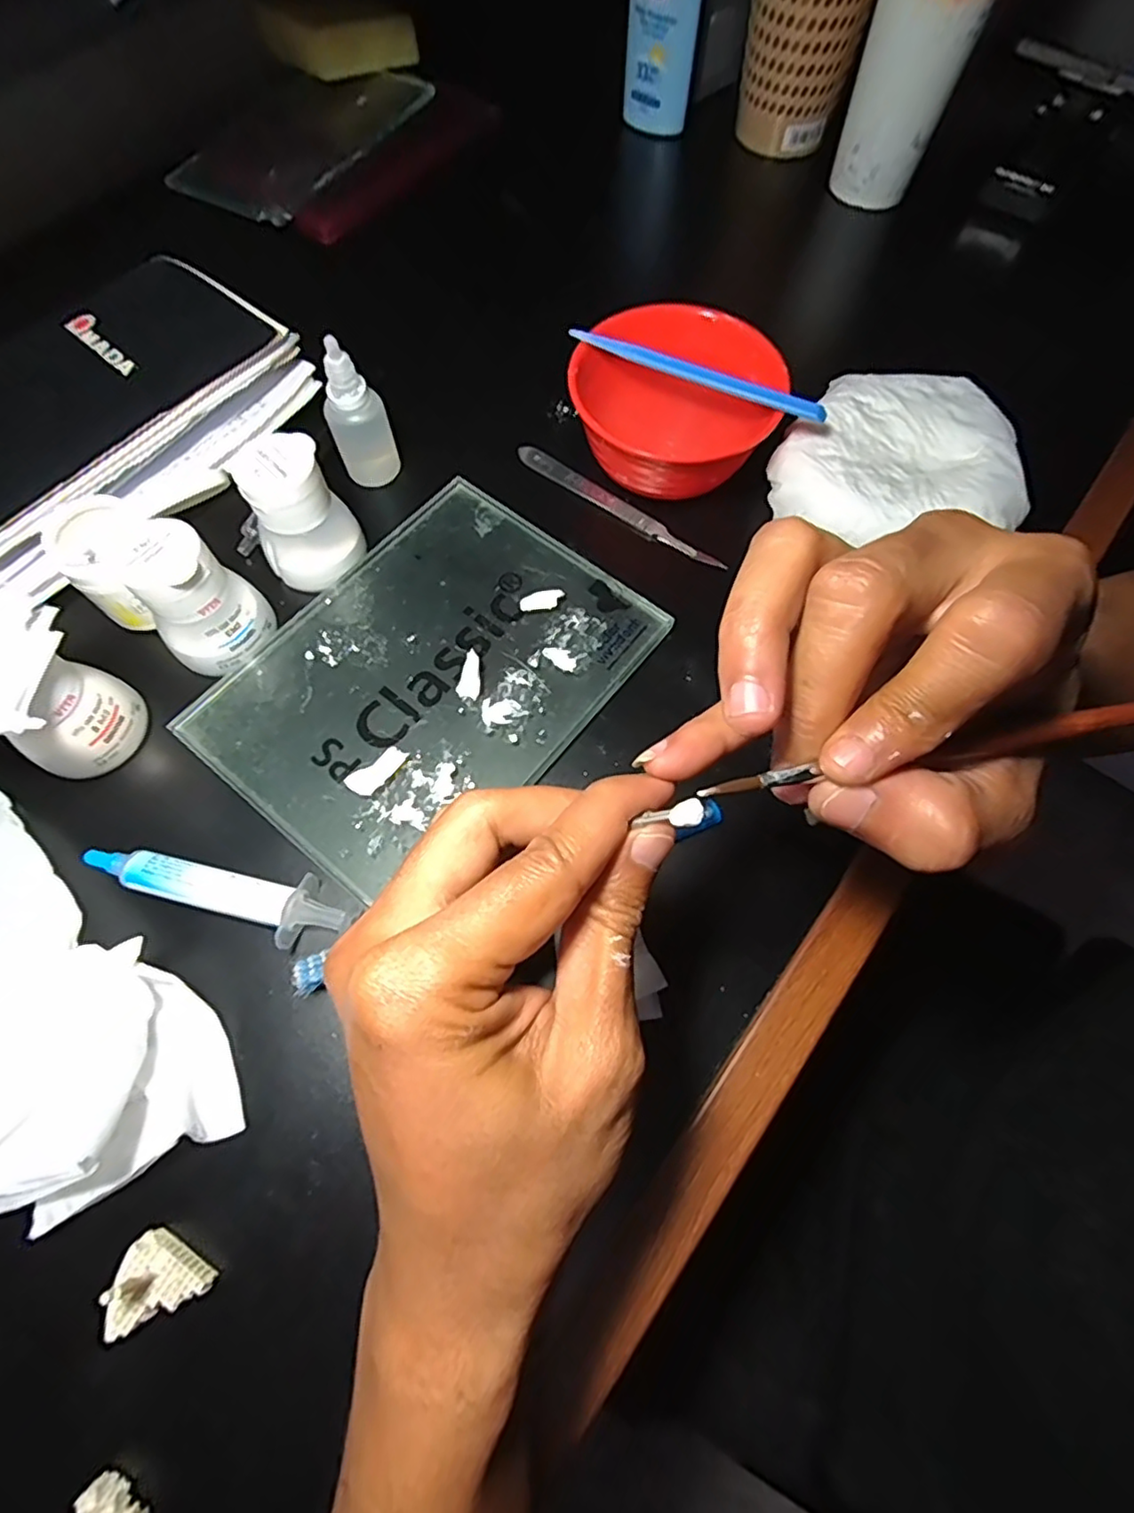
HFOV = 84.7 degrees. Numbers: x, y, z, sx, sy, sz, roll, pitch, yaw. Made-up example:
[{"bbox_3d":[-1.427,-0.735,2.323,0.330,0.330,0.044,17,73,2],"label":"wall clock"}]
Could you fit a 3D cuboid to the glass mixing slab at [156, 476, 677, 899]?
[{"bbox_3d":[-0.067,-0.043,0.306,0.148,0.009,0.199,38,73,12],"label":"glass mixing slab"}]

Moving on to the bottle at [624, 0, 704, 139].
[{"bbox_3d":[0.071,-0.536,0.434,0.052,0.146,0.026,9,68,2],"label":"bottle"}]

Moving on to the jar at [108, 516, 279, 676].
[{"bbox_3d":[-0.172,-0.074,0.287,0.047,0.055,0.044,1,68,-1],"label":"jar"}]

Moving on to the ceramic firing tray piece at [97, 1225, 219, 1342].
[{"bbox_3d":[-0.142,0.176,0.208,0.031,0.026,0.024,-22,70,-10],"label":"ceramic firing tray piece"}]

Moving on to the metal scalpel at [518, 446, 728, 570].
[{"bbox_3d":[0.027,-0.140,0.351,0.137,0.007,0.012,38,72,13],"label":"metal scalpel"}]

